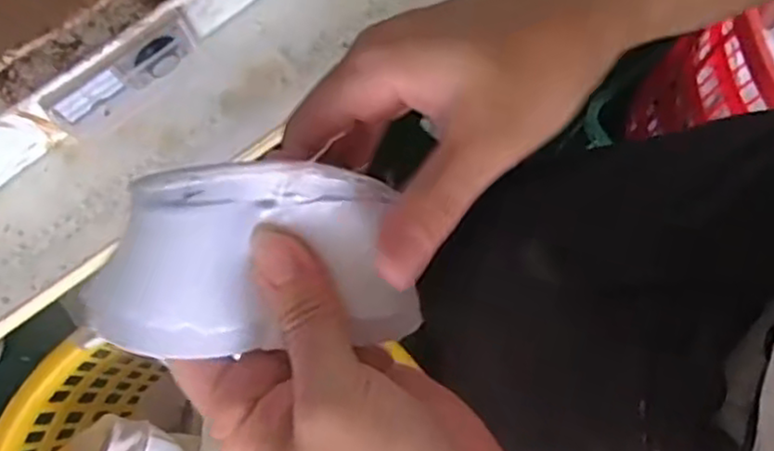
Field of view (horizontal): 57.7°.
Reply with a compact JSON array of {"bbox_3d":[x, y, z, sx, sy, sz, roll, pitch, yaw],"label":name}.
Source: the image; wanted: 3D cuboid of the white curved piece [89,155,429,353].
[{"bbox_3d":[-0.044,0.012,0.230,0.101,0.041,0.056,-5,80,-2],"label":"white curved piece"}]

